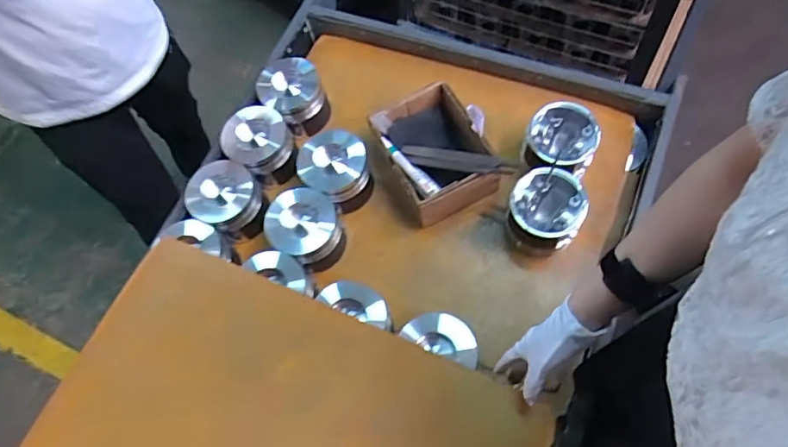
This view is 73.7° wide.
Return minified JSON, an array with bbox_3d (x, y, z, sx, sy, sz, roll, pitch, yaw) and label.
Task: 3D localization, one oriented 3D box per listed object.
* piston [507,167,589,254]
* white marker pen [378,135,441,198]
[{"bbox_3d":[0.234,-0.007,0.830,0.116,0.101,0.117,-3,63,4],"label":"piston"},{"bbox_3d":[0.026,-0.101,0.925,0.025,0.020,0.156,-36,66,-12],"label":"white marker pen"}]

